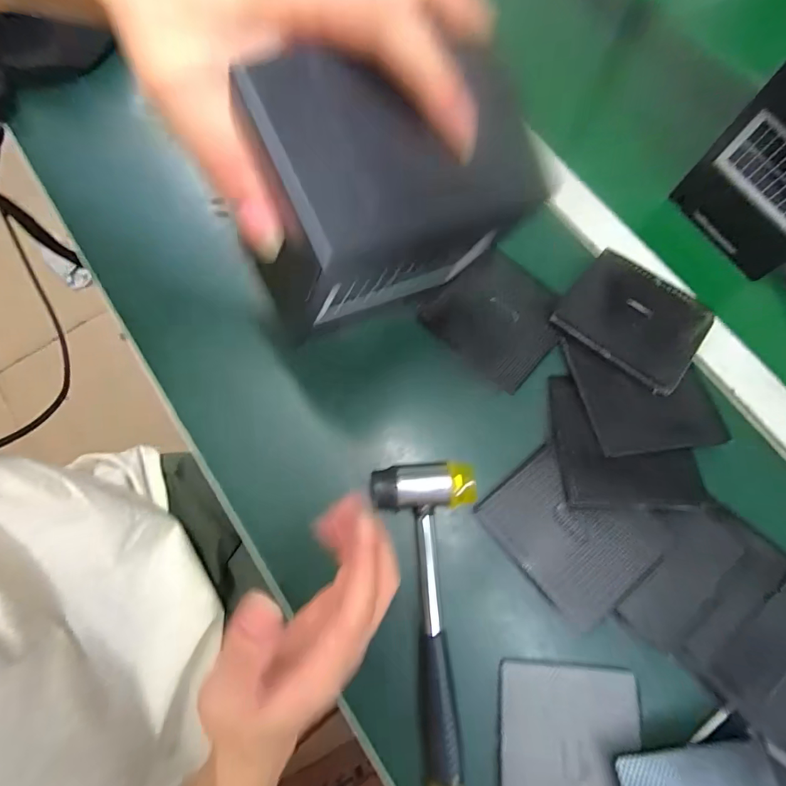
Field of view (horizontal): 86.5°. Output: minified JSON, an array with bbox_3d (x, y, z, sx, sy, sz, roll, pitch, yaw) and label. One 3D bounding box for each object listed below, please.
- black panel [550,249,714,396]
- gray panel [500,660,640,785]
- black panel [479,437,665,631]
[{"bbox_3d":[0.211,-0.068,0.365,0.112,0.009,0.107,38,70,15],"label":"black panel"},{"bbox_3d":[0.124,0.253,0.291,0.094,0.014,0.109,4,75,2],"label":"gray panel"},{"bbox_3d":[0.132,0.103,0.314,0.089,0.007,0.111,-42,69,1],"label":"black panel"}]

